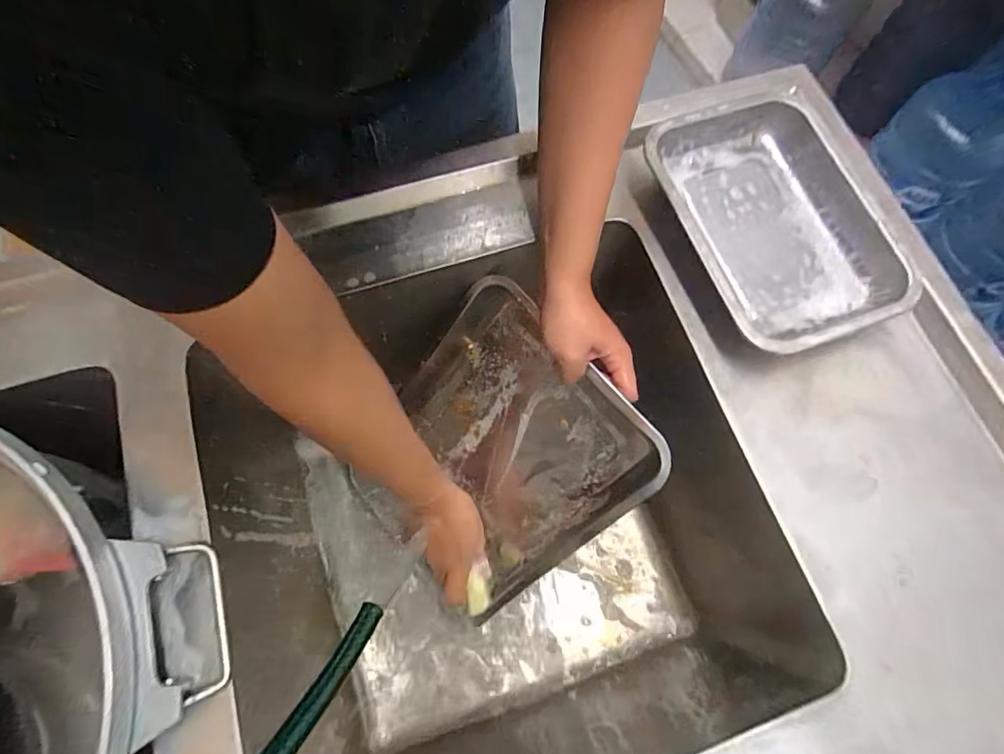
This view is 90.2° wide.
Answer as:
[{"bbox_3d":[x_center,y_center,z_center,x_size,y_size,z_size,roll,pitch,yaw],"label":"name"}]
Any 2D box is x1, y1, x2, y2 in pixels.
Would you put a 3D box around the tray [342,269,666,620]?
[{"bbox_3d":[-0.009,0.101,0.612,0.277,0.062,0.365,47,119,14],"label":"tray"}]

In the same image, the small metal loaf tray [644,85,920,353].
[{"bbox_3d":[0.276,-0.157,0.506,0.202,0.054,0.259,-19,72,-9],"label":"small metal loaf tray"}]

